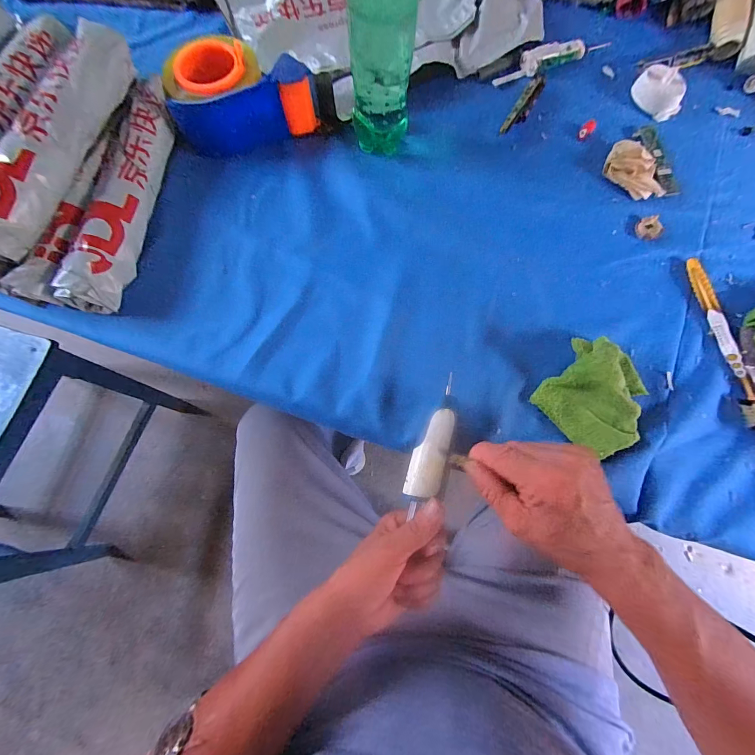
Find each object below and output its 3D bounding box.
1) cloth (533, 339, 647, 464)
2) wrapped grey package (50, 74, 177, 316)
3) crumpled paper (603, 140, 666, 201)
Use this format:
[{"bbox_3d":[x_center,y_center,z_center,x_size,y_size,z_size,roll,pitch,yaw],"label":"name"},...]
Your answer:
[{"bbox_3d":[0.210,0.011,0.321,0.087,0.044,0.103,34,78,8],"label":"cloth"},{"bbox_3d":[-0.267,-0.191,0.365,0.050,0.048,0.252,9,76,2],"label":"wrapped grey package"},{"bbox_3d":[0.292,-0.232,0.389,0.037,0.026,0.075,-42,81,-7],"label":"crumpled paper"}]

